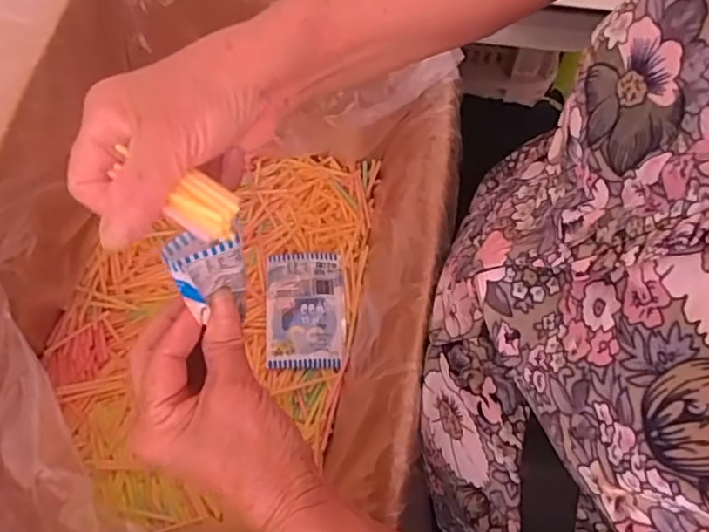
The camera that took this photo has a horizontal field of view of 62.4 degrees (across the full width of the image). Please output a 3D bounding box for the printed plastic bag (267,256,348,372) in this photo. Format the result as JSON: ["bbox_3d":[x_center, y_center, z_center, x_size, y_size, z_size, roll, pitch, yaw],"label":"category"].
[{"bbox_3d":[-0.044,0.039,0.531,0.068,0.017,0.104,-4,67,1],"label":"printed plastic bag"}]

